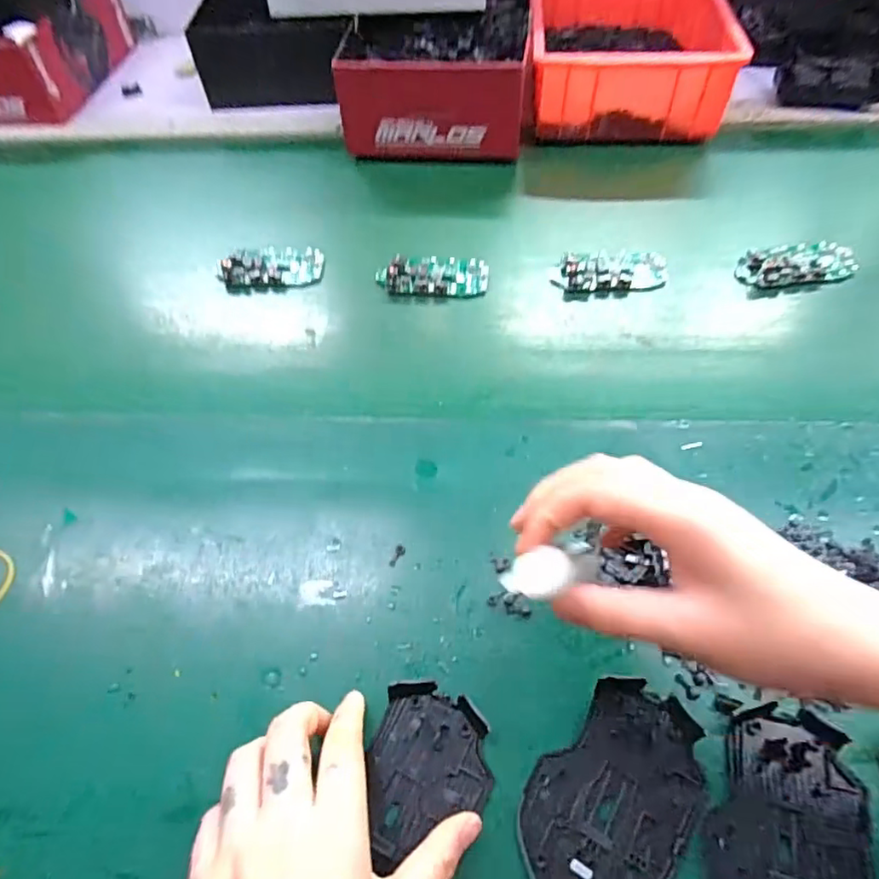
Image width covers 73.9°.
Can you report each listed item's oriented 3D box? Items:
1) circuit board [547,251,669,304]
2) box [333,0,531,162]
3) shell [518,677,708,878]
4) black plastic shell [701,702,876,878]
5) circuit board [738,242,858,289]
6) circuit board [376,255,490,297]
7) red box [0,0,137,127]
[{"bbox_3d":[0.151,-0.148,0.515,0.096,0.016,0.046,-7,55,-2],"label":"circuit board"},{"bbox_3d":[-0.001,-0.410,0.652,0.196,0.092,0.213,3,55,5],"label":"box"},{"bbox_3d":[0.088,0.181,0.293,0.072,0.011,0.113,36,64,24],"label":"shell"},{"bbox_3d":[0.171,0.194,0.283,0.074,0.013,0.113,18,58,15],"label":"black plastic shell"},{"bbox_3d":[0.310,-0.151,0.506,0.095,0.017,0.046,-5,55,-1],"label":"circuit board"},{"bbox_3d":[-0.006,-0.148,0.522,0.098,0.014,0.048,-1,55,2],"label":"circuit board"},{"bbox_3d":[-0.530,-0.499,0.736,0.202,0.087,0.264,3,55,4],"label":"red box"}]

